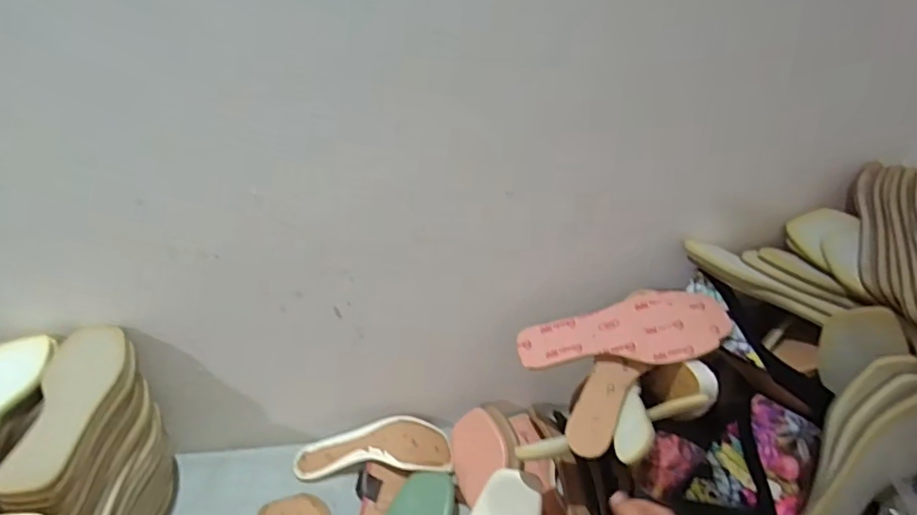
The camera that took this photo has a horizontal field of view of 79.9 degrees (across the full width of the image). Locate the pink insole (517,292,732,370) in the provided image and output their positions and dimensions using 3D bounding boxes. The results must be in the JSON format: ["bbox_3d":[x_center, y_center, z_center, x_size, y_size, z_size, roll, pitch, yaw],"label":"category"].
[{"bbox_3d":[0.210,0.096,0.715,0.260,0.013,0.093,-9,54,16],"label":"pink insole"}]

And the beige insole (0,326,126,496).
[{"bbox_3d":[-0.419,0.151,0.593,0.073,0.019,0.227,-6,31,-14],"label":"beige insole"}]

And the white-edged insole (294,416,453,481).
[{"bbox_3d":[-0.123,0.279,0.791,0.226,0.045,0.084,1,30,-2],"label":"white-edged insole"}]

